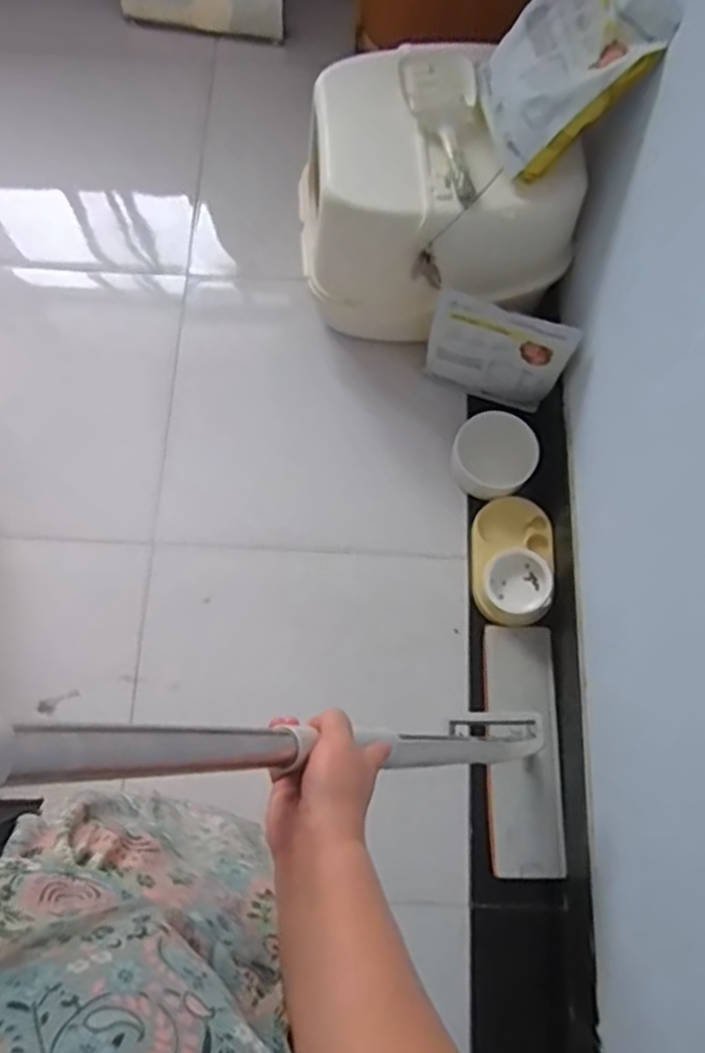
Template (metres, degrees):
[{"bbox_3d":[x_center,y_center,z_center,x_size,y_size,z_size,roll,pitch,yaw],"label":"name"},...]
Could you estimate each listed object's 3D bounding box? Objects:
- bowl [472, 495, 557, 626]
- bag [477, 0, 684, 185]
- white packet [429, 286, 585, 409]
[{"bbox_3d":[0.309,0.059,1.338,0.158,0.075,0.259,2,73,0],"label":"bowl"},{"bbox_3d":[0.327,-0.728,1.095,0.067,0.296,0.249,4,65,-43],"label":"bag"},{"bbox_3d":[0.269,-0.321,1.349,0.252,0.267,0.055,19,74,5],"label":"white packet"}]

